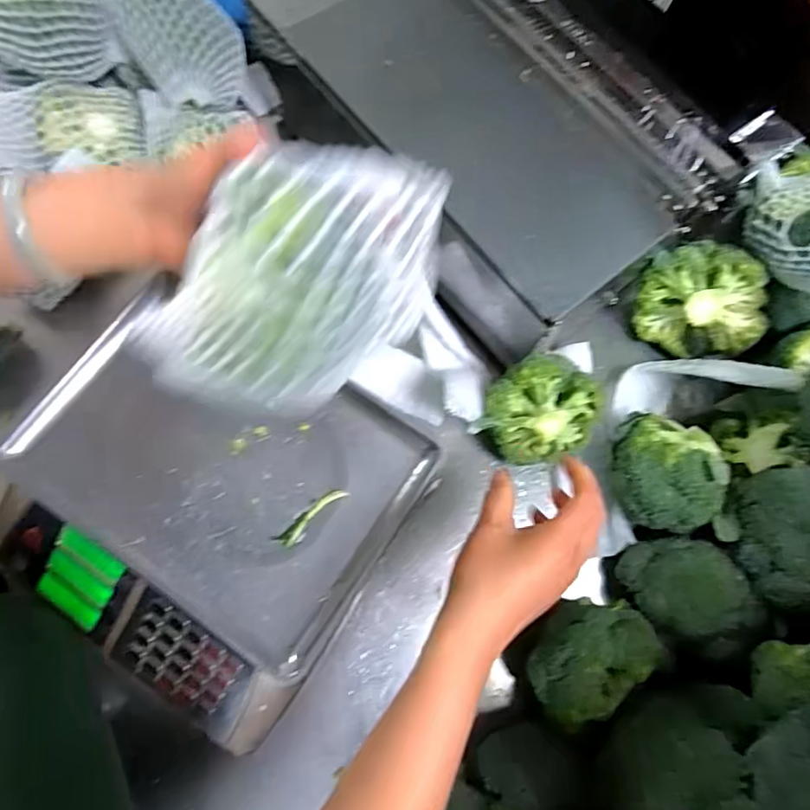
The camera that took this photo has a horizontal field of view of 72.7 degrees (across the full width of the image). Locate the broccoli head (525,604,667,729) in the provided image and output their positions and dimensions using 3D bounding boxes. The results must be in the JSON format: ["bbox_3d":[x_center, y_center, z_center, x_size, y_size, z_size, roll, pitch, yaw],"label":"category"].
[{"bbox_3d":[0.164,0.228,0.494,0.076,0.066,0.123,43,81,8],"label":"broccoli head"}]

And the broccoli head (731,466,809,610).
[{"bbox_3d":[0.346,0.116,0.482,0.092,0.070,0.120,-3,77,-1],"label":"broccoli head"}]

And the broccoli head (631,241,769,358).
[{"bbox_3d":[0.328,-0.114,0.611,0.135,0.072,0.126,12,116,16],"label":"broccoli head"}]

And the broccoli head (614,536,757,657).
[{"bbox_3d":[0.269,0.176,0.525,0.105,0.073,0.090,34,79,7],"label":"broccoli head"}]

